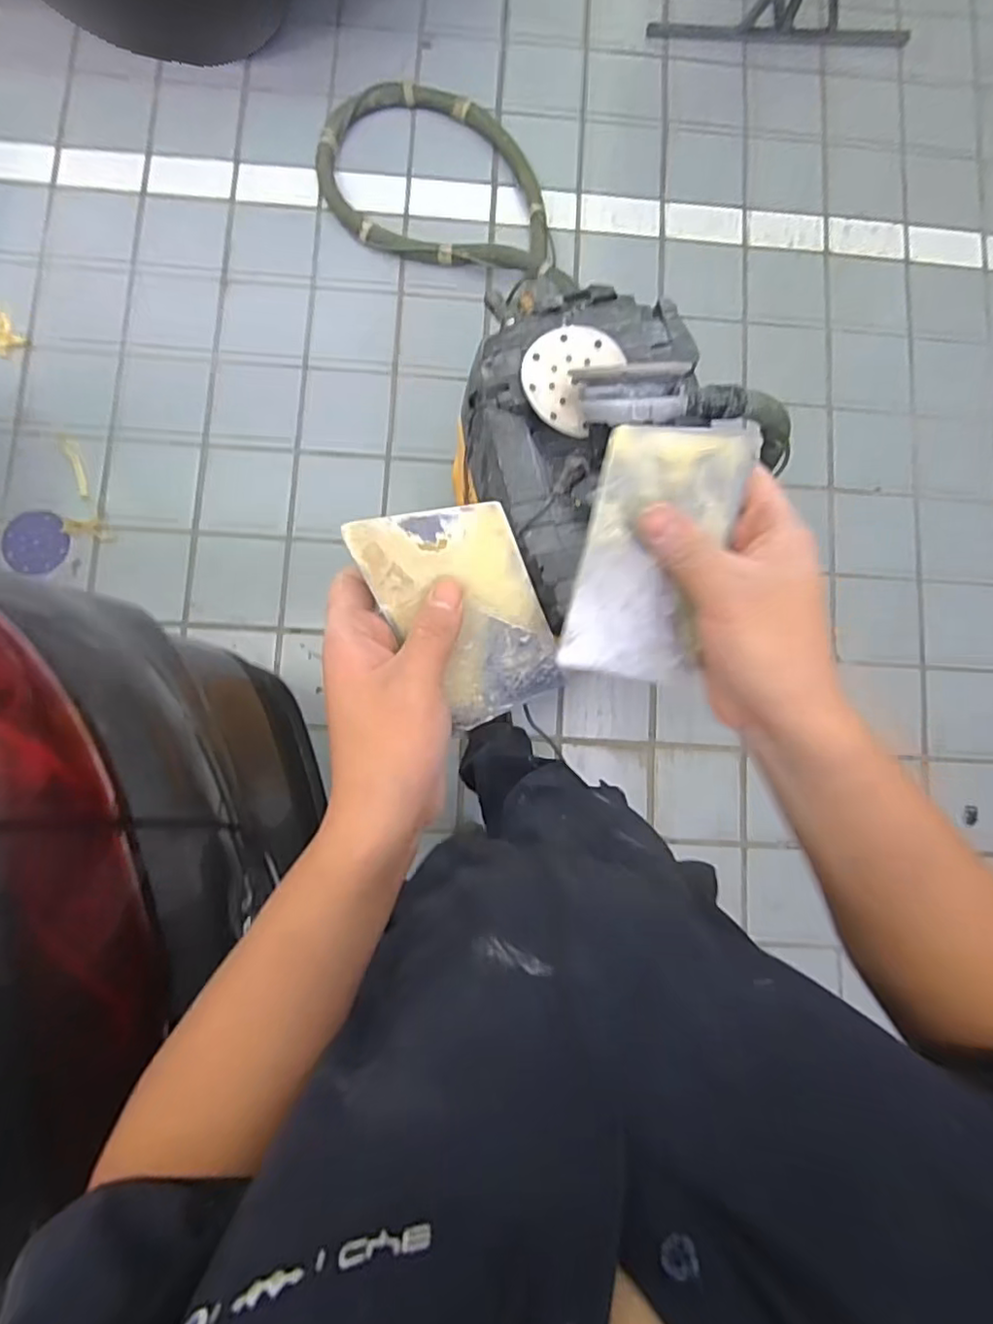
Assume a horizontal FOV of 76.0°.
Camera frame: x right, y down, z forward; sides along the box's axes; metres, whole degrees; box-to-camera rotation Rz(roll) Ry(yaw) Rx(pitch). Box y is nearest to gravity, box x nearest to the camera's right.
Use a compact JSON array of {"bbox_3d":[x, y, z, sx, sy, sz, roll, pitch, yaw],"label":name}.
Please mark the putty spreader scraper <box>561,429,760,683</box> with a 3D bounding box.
[{"bbox_3d":[0.077,-0.053,0.306,0.074,0.006,0.123,9,98,-19],"label":"putty spreader scraper"}]

